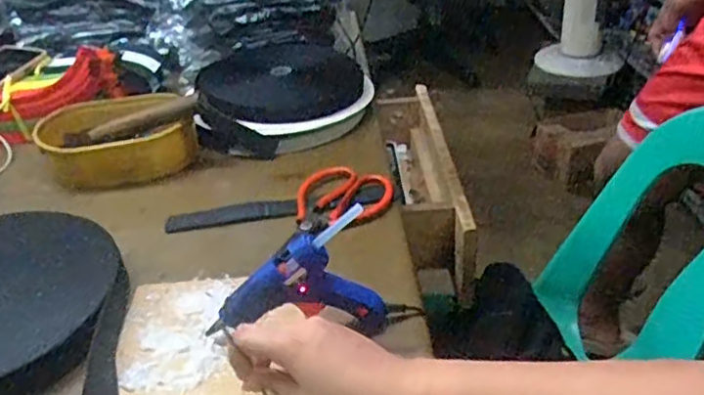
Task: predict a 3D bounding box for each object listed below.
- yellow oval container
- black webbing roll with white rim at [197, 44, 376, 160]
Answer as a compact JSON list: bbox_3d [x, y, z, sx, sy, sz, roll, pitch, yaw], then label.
[{"bbox_3d":[-0.280,-0.070,0.767,0.183,0.071,0.087,-12,34,-11],"label":"yellow oval container"},{"bbox_3d":[-0.090,-0.150,0.877,0.228,0.071,0.232,-2,33,4],"label":"black webbing roll with white rim"}]

